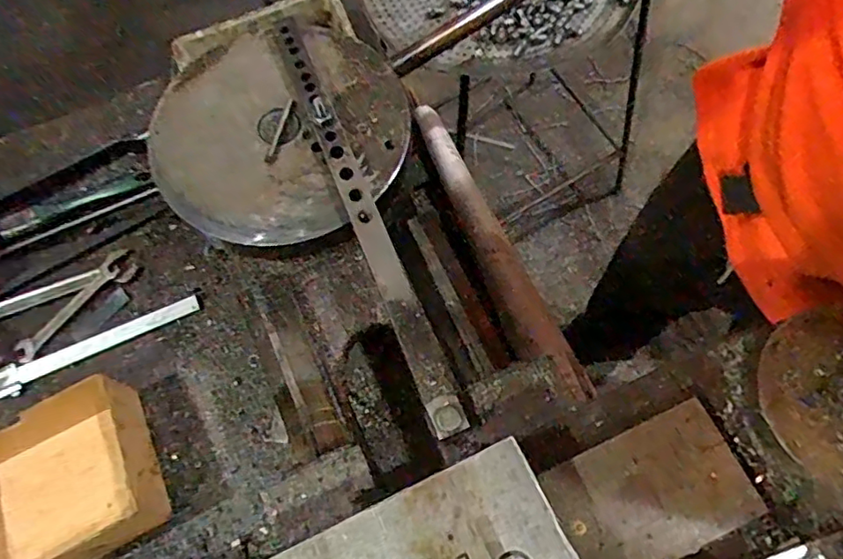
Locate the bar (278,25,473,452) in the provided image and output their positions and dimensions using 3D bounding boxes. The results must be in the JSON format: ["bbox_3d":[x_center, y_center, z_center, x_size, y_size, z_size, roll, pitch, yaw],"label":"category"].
[{"bbox_3d":[-0.041,-0.052,0.394,0.022,0.011,0.323,-18,69,-17],"label":"bar"}]

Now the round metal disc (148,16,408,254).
[{"bbox_3d":[-0.102,-0.112,0.427,0.177,0.016,0.181,0,69,0],"label":"round metal disc"}]

